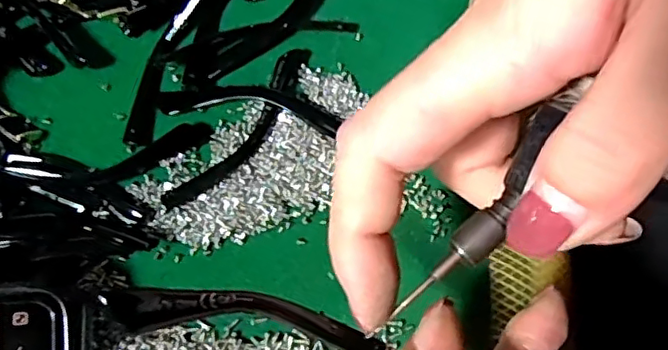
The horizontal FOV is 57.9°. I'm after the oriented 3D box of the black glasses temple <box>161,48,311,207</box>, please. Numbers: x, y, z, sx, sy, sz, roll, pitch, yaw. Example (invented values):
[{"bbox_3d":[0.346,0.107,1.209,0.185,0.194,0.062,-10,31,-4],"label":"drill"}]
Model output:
[{"bbox_3d":[-0.032,-0.016,0.217,0.014,0.004,0.075,35,79,7],"label":"black glasses temple"}]

